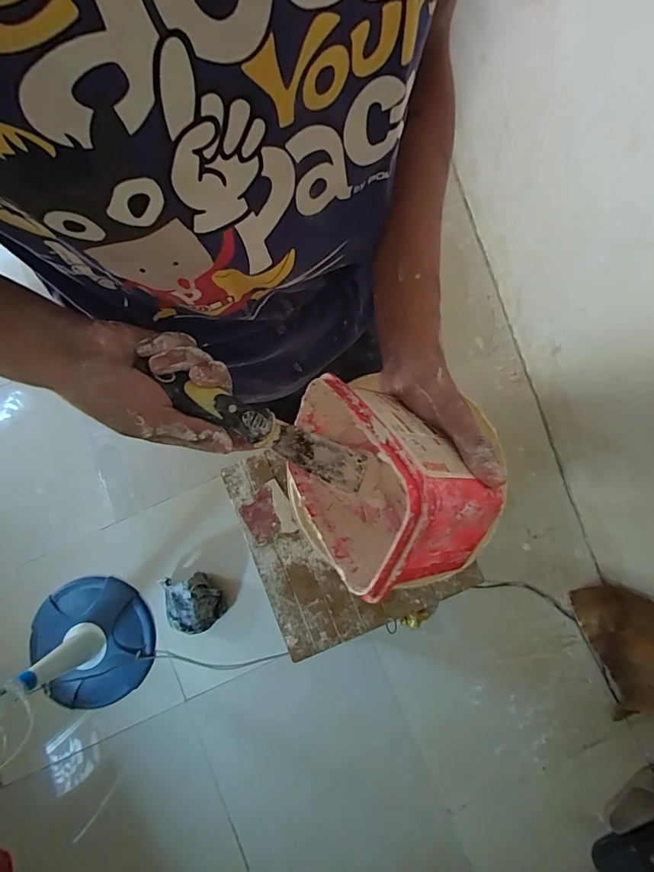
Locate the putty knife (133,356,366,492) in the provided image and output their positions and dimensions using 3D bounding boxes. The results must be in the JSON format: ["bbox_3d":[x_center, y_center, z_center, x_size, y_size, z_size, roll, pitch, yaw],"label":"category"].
[{"bbox_3d":[-0.047,-0.004,0.347,0.178,0.014,0.032,27,78,-19],"label":"putty knife"}]

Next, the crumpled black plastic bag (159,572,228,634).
[{"bbox_3d":[-0.409,0.510,1.335,0.154,0.137,0.178,-17,82,-1],"label":"crumpled black plastic bag"}]

